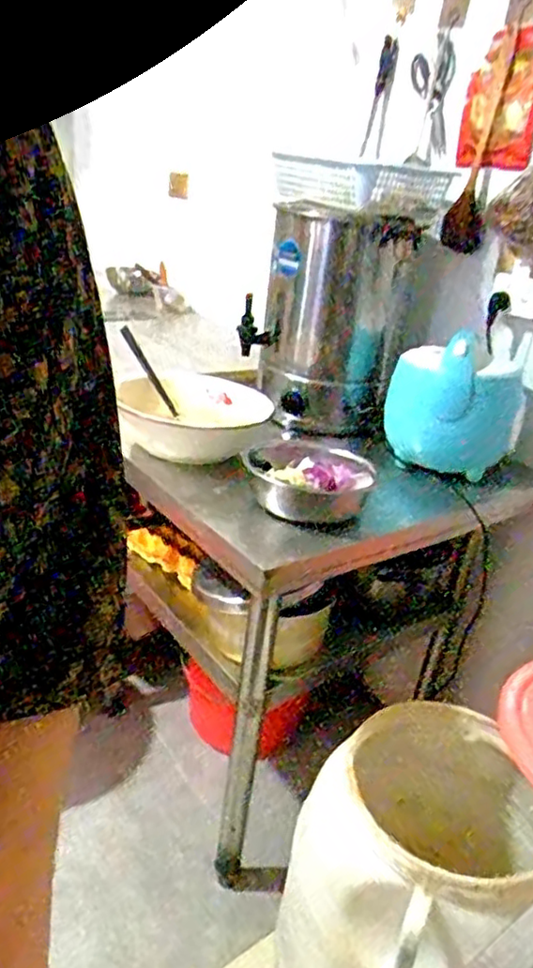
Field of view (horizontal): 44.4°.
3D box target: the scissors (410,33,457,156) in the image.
[{"bbox_3d":[0.319,-0.718,1.208,0.082,0.206,0.012,-16,-15,37],"label":"scissors"}]

